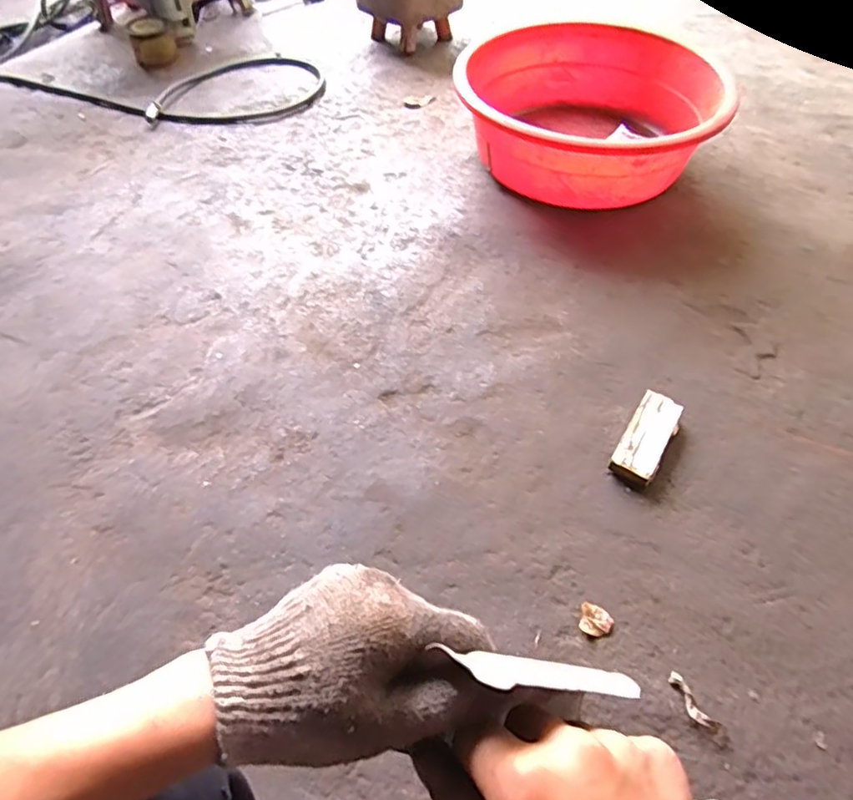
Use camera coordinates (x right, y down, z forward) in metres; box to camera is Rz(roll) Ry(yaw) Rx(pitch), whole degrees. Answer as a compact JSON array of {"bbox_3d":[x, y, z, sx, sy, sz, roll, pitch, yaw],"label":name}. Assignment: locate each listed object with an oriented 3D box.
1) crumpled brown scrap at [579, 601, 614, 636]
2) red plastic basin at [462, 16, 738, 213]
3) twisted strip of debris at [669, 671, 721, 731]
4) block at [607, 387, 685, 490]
[{"bbox_3d":[0.214,0.279,0.740,0.041,0.009,0.037,29,58,21],"label":"crumpled brown scrap"},{"bbox_3d":[0.363,-0.651,1.349,0.554,0.193,0.554,-2,50,2],"label":"red plastic basin"},{"bbox_3d":[0.305,0.347,0.672,0.020,0.008,0.068,-24,53,-15],"label":"twisted strip of debris"},{"bbox_3d":[0.334,0.058,0.882,0.064,0.033,0.154,28,57,20],"label":"block"}]

